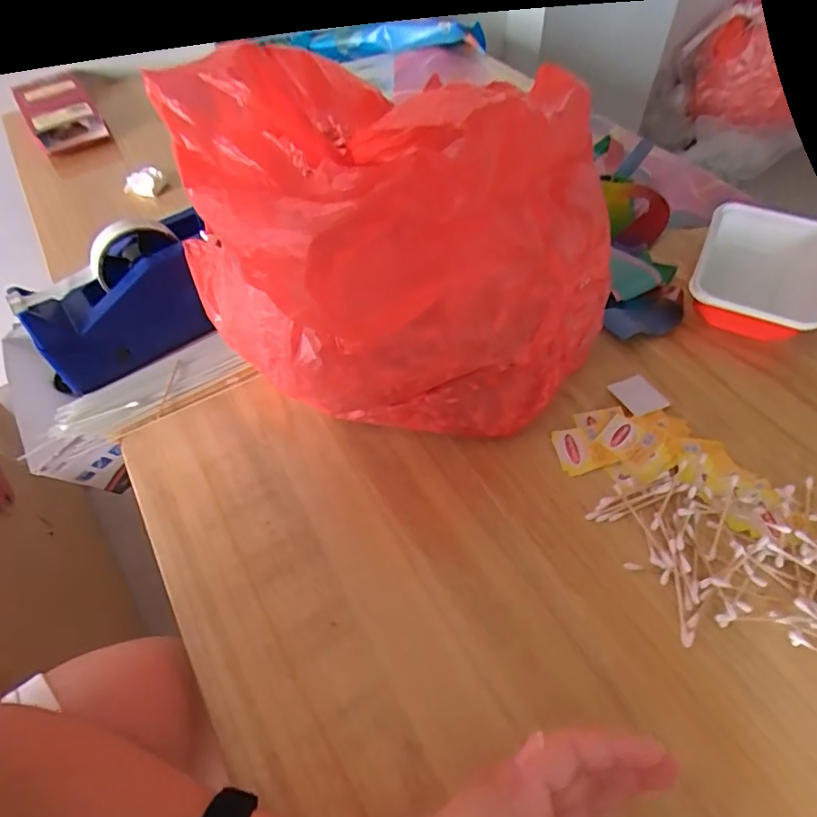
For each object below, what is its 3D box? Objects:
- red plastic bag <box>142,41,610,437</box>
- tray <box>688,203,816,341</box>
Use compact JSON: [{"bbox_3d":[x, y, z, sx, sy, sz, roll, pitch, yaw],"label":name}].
[{"bbox_3d":[-0.006,-0.139,0.413,0.282,0.276,0.305,-38,61,-21],"label":"red plastic bag"},{"bbox_3d":[0.360,-0.138,0.515,0.123,0.044,0.153,23,60,19],"label":"tray"}]

